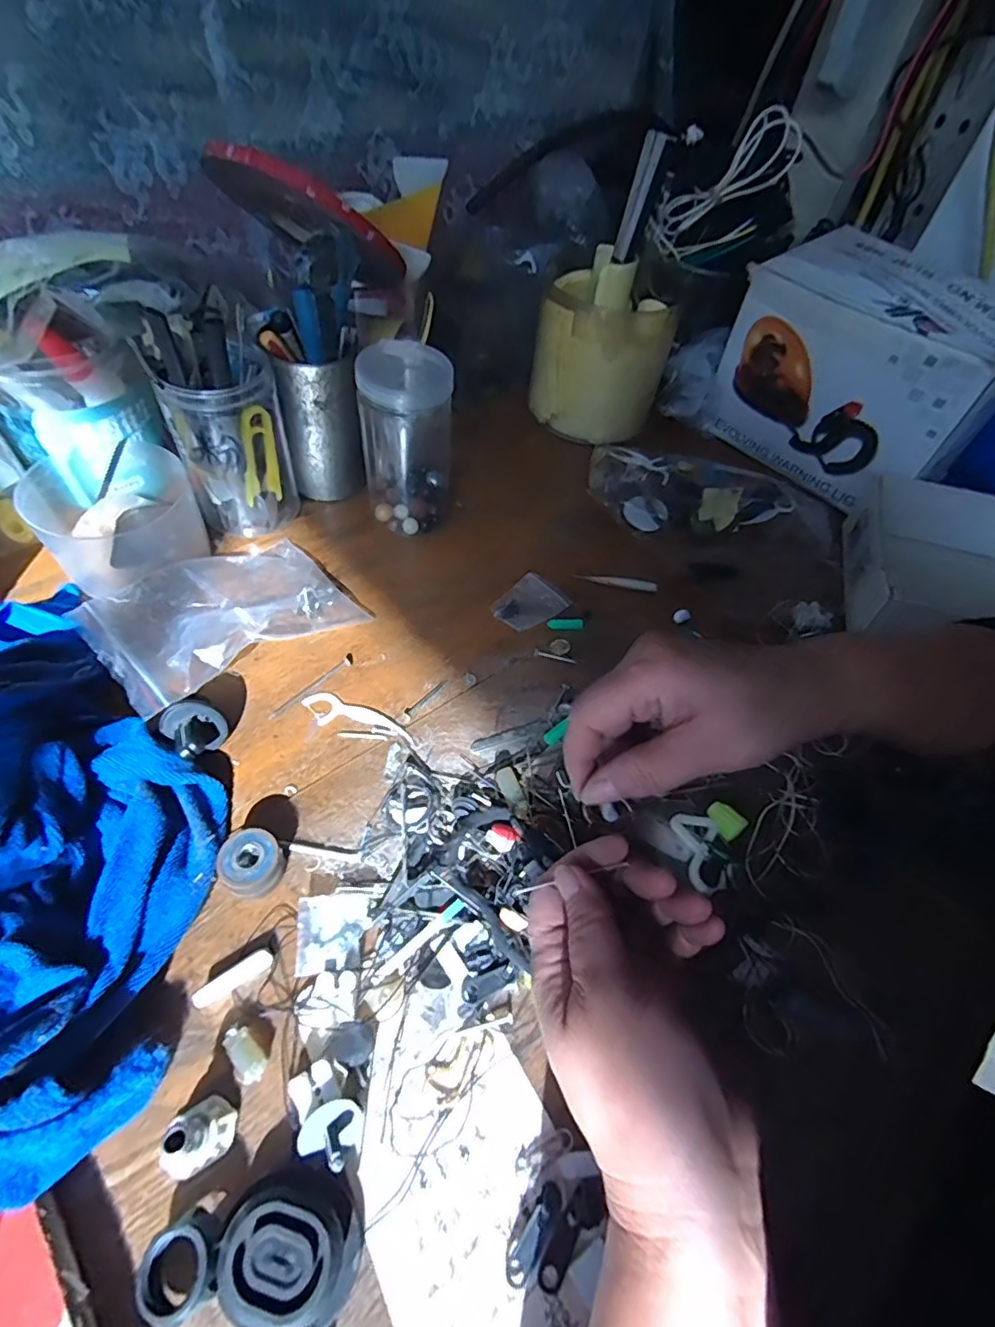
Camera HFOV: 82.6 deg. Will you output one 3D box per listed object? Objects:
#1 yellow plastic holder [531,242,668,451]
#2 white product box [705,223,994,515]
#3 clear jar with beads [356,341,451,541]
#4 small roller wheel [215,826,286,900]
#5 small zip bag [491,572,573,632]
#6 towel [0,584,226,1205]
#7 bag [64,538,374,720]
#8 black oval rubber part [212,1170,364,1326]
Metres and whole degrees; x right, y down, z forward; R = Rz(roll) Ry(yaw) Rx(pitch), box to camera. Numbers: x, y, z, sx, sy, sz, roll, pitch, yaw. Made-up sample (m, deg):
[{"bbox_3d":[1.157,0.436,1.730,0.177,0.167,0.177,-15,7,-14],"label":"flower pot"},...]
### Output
[{"bbox_3d":[0.098,-0.285,0.522,0.112,0.121,0.092,16,54,7],"label":"yellow plastic holder"},{"bbox_3d":[0.318,-0.252,0.499,0.140,0.142,0.201,-35,64,-26],"label":"white product box"},{"bbox_3d":[-0.067,-0.159,0.419,0.064,0.124,0.055,-4,55,-8],"label":"clear jar with beads"},{"bbox_3d":[-0.125,0.103,0.290,0.032,0.019,0.029,37,59,20],"label":"small roller wheel"},{"bbox_3d":[0.023,-0.044,0.419,0.052,0.006,0.039,-36,64,-26],"label":"small zip bag"},{"bbox_3d":[-0.234,0.070,0.268,0.282,0.073,0.153,38,60,20],"label":"towel"},{"bbox_3d":[-0.179,-0.035,0.375,0.107,0.033,0.148,40,60,22],"label":"bag"},{"bbox_3d":[-0.077,0.218,0.209,0.048,0.019,0.043,21,55,10],"label":"black oval rubber part"}]

